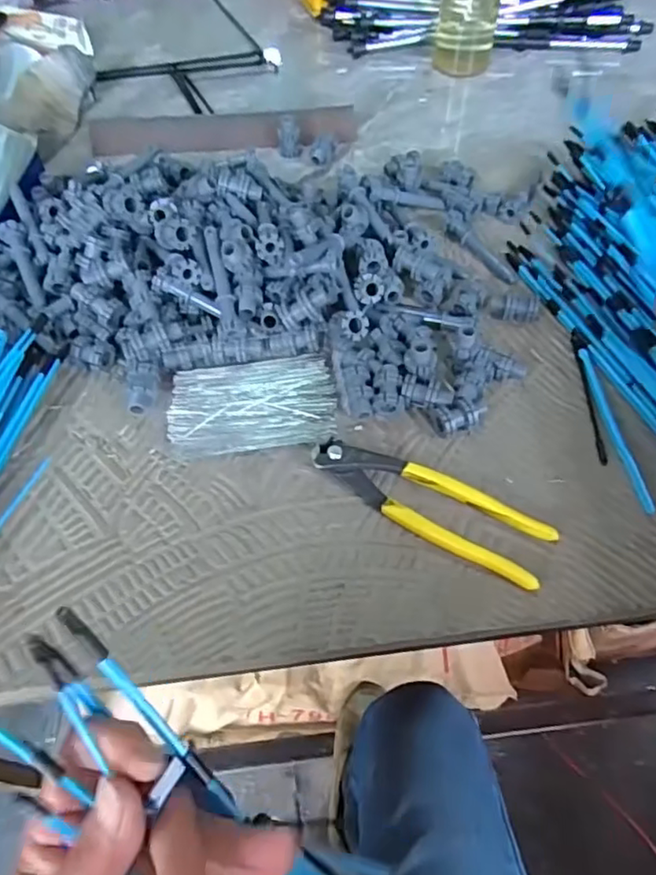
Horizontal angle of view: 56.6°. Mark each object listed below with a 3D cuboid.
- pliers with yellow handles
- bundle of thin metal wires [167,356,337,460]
[{"bbox_3d":[0.066,0.045,0.411,0.165,0.015,0.045,25,60,17],"label":"pliers with yellow handles"},{"bbox_3d":[-0.057,-0.025,0.463,0.122,0.008,0.075,-7,56,-4],"label":"bundle of thin metal wires"}]

